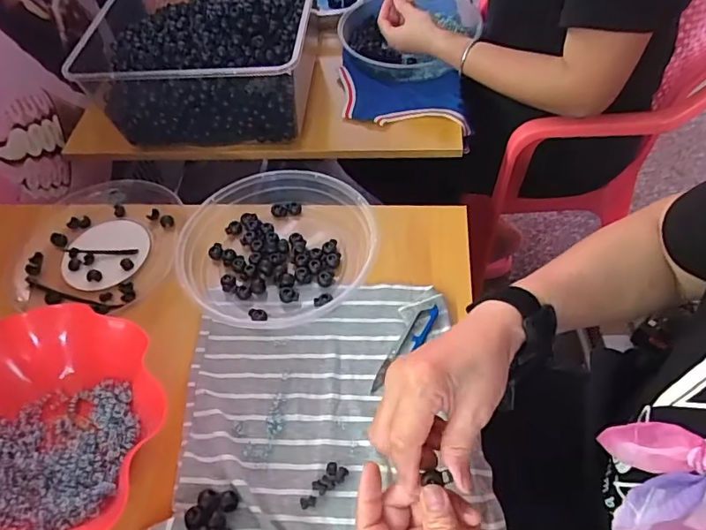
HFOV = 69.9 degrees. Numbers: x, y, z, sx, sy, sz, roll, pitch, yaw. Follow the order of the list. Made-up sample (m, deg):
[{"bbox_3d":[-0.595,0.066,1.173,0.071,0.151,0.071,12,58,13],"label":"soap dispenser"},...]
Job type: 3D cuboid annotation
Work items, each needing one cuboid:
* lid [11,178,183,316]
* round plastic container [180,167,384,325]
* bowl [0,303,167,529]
[{"bbox_3d":[-0.295,-0.019,0.584,0.182,0.026,0.185,-3,53,4],"label":"lid"},{"bbox_3d":[-0.077,-0.022,0.539,0.208,0.038,0.181,-12,53,-3],"label":"round plastic container"},{"bbox_3d":[-0.272,0.139,0.422,0.212,0.059,0.205,-3,53,4],"label":"bowl"}]

